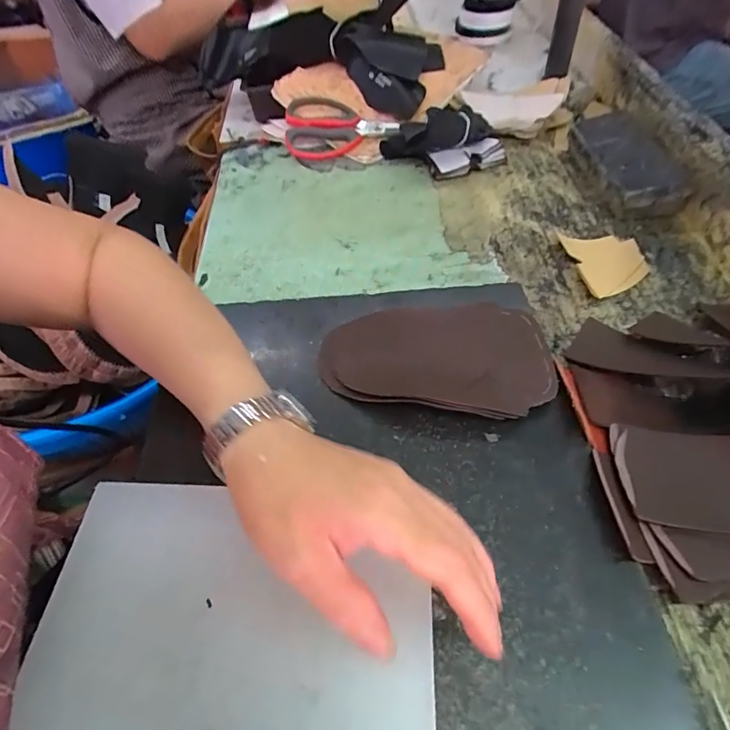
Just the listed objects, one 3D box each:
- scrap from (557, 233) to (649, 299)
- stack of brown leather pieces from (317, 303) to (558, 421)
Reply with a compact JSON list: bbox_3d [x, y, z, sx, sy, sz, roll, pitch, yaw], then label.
[{"bbox_3d":[0.245,-0.110,0.473,0.063,0.012,0.096,-7,49,-3],"label":"scrap"},{"bbox_3d":[0.054,-0.010,0.360,0.173,0.015,0.106,2,49,6],"label":"stack of brown leather pieces"}]

